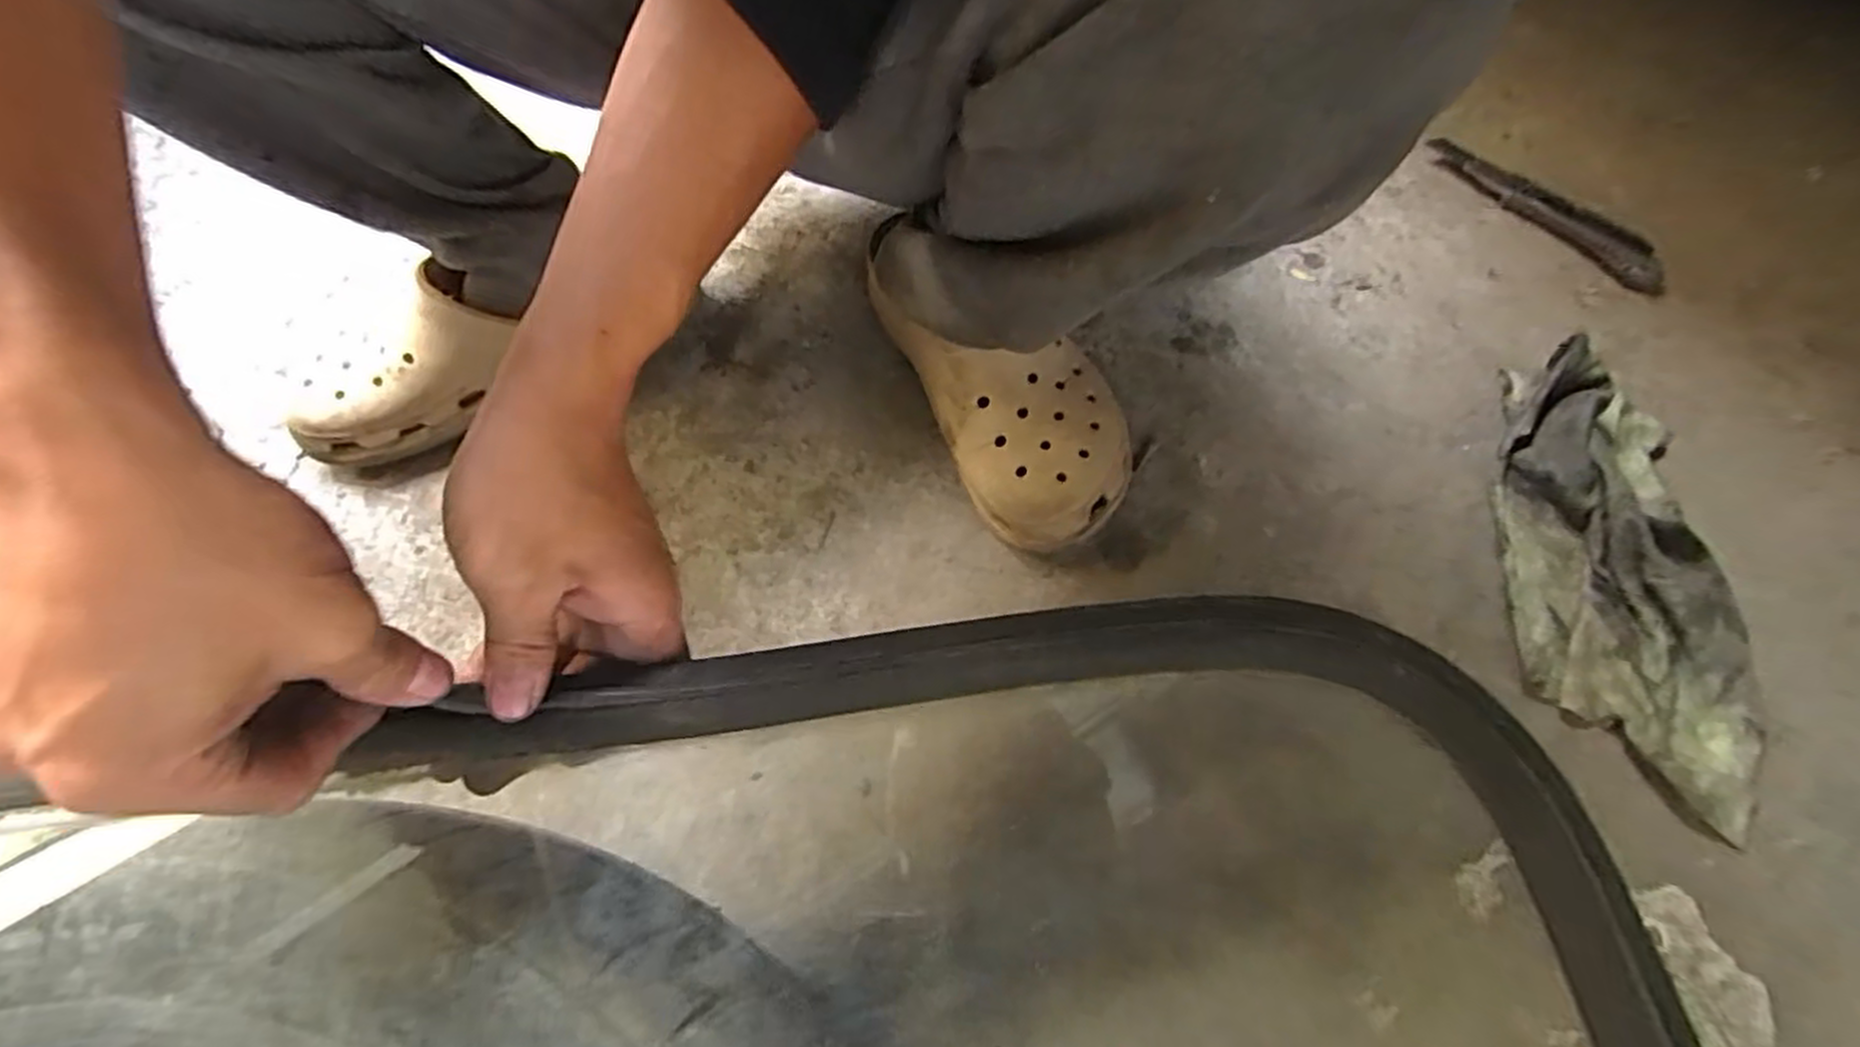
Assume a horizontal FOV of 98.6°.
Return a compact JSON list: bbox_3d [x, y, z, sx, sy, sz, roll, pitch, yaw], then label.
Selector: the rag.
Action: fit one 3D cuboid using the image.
[{"bbox_3d":[0.392,0.022,0.449,0.120,0.035,0.259,9,64,5],"label":"rag"}]

